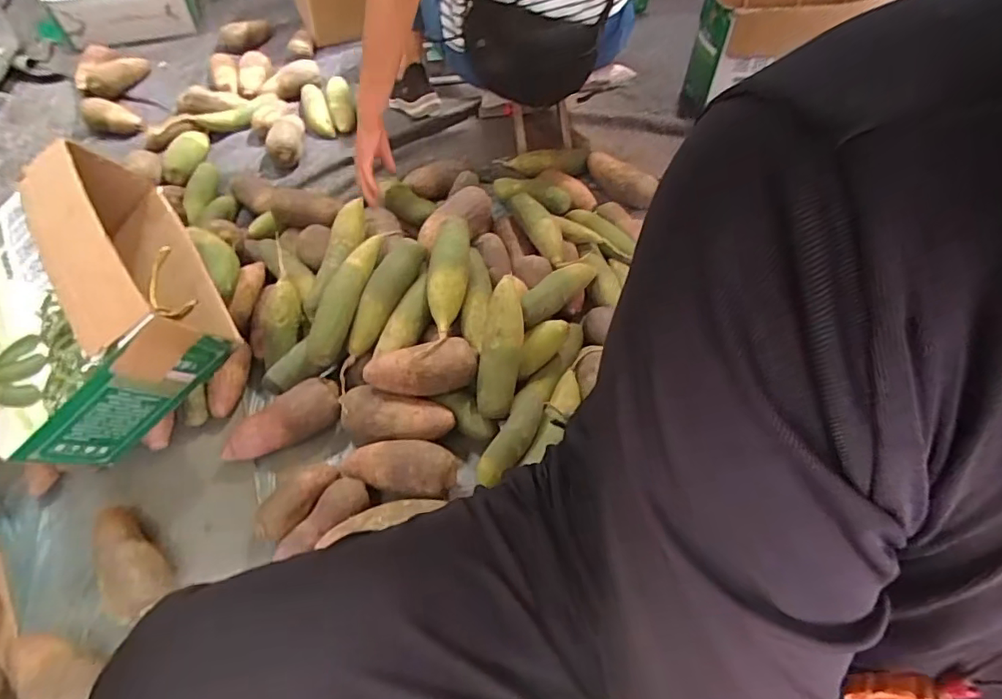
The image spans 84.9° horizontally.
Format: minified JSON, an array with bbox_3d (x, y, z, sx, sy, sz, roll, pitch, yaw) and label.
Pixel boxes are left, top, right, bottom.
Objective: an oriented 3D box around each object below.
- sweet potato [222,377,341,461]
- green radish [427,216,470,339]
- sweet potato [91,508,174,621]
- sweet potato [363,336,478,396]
[{"bbox_3d":[-0.324,0.115,0.823,0.176,0.068,0.068,-29,59,-19],"label":"sweet potato"},{"bbox_3d":[-0.082,-0.123,0.853,0.068,0.054,0.199,5,78,4],"label":"green radish"},{"bbox_3d":[-0.485,0.278,0.712,0.073,0.069,0.163,-39,63,-24],"label":"sweet potato"},{"bbox_3d":[-0.117,0.027,0.803,0.159,0.059,0.063,-11,55,-7],"label":"sweet potato"}]

